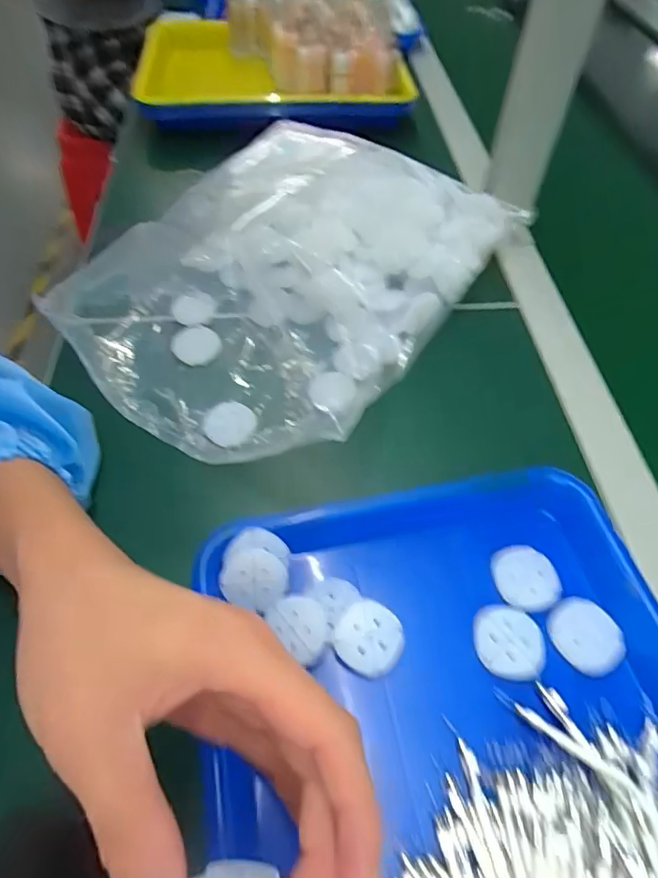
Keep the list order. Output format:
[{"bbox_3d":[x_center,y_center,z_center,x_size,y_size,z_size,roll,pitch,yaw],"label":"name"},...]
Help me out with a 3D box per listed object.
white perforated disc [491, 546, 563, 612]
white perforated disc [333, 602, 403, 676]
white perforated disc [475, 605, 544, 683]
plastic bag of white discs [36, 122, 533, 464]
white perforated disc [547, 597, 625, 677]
[{"bbox_3d":[0.117,0.081,0.310,0.036,0.005,0.037,0,55,0],"label":"white perforated disc"},{"bbox_3d":[0.022,0.108,0.285,0.037,0.004,0.037,2,75,-7],"label":"white perforated disc"},{"bbox_3d":[0.100,0.111,0.289,0.038,0.007,0.037,0,55,0],"label":"white perforated disc"},{"bbox_3d":[-0.034,-0.158,0.453,0.273,0.082,0.371,32,60,20],"label":"plastic bag of white discs"},{"bbox_3d":[0.143,0.109,0.292,0.035,0.005,0.039,-33,61,-21],"label":"white perforated disc"}]

